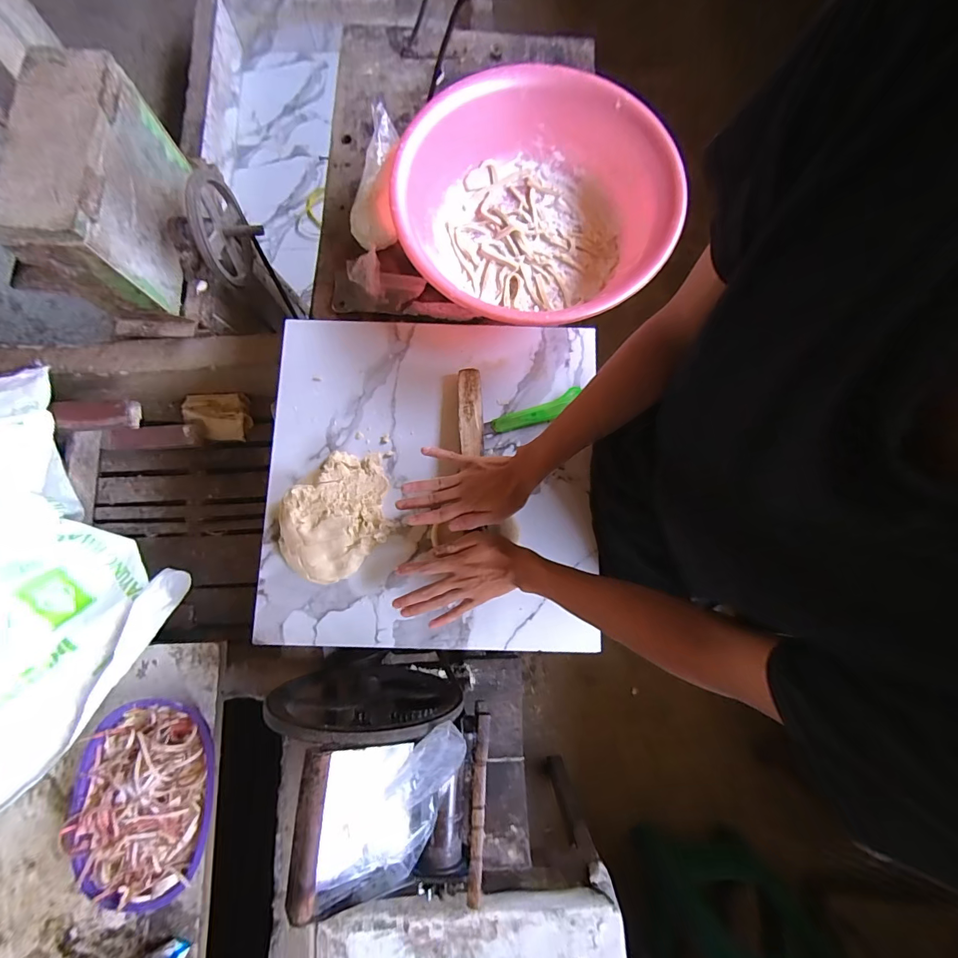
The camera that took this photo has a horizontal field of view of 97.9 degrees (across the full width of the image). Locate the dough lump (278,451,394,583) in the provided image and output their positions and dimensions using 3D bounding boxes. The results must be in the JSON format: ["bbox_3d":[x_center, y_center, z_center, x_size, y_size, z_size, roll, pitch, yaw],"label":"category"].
[{"bbox_3d":[-0.202,0.051,0.600,0.144,0.044,0.195,36,81,7],"label":"dough lump"}]

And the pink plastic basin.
[{"bbox_3d":[0.074,-0.417,0.642,0.381,0.130,0.414,0,79,0],"label":"pink plastic basin"}]

